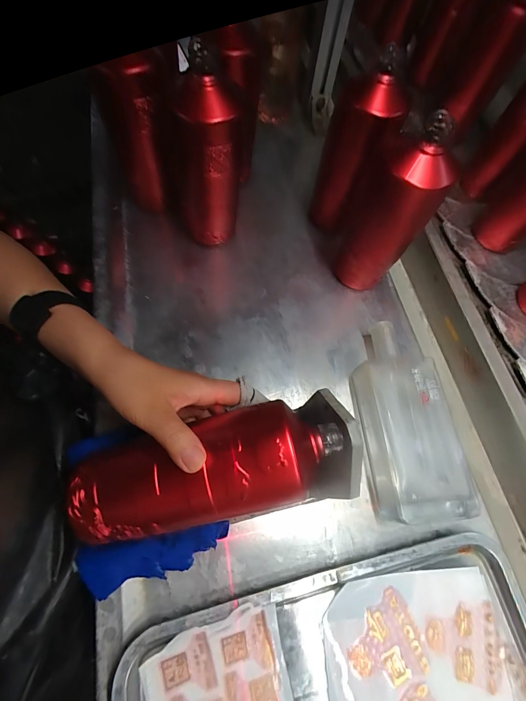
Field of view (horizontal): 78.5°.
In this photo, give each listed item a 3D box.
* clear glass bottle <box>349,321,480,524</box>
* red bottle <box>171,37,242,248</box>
[{"bbox_3d":[0.163,0.072,0.377,0.100,0.042,0.230,-3,67,-7],"label":"clear glass bottle"},{"bbox_3d":[-0.067,-0.224,0.402,0.083,0.204,0.075,3,66,-4],"label":"red bottle"}]

